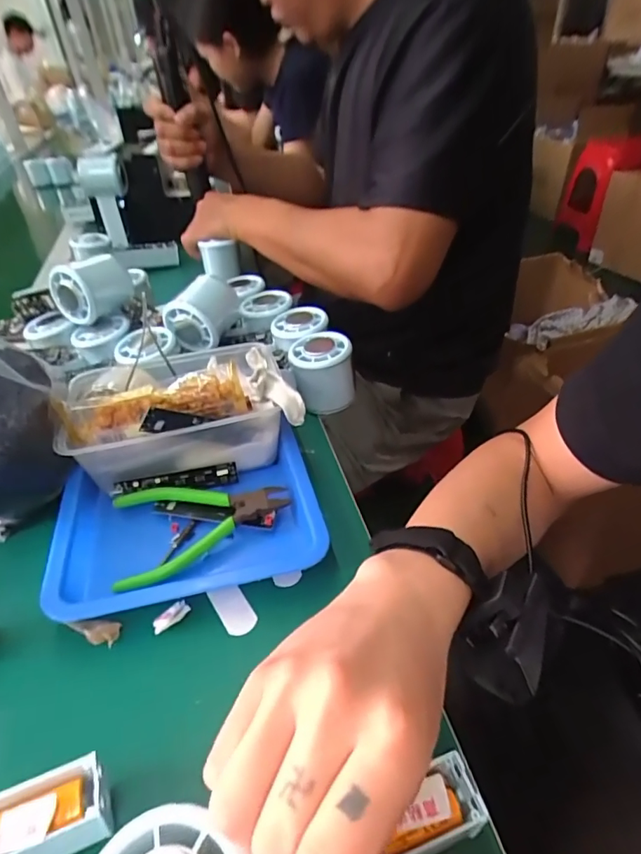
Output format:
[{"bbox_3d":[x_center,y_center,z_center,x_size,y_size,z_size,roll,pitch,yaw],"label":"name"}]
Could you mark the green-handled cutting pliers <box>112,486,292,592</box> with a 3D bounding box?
[{"bbox_3d":[-0.082,0.066,0.338,0.120,0.016,0.074,-12,40,-9],"label":"green-handled cutting pliers"}]

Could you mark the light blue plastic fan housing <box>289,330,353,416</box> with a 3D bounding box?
[{"bbox_3d":[0.001,-0.051,0.446,0.053,0.058,0.054,-7,40,-4],"label":"light blue plastic fan housing"}]

